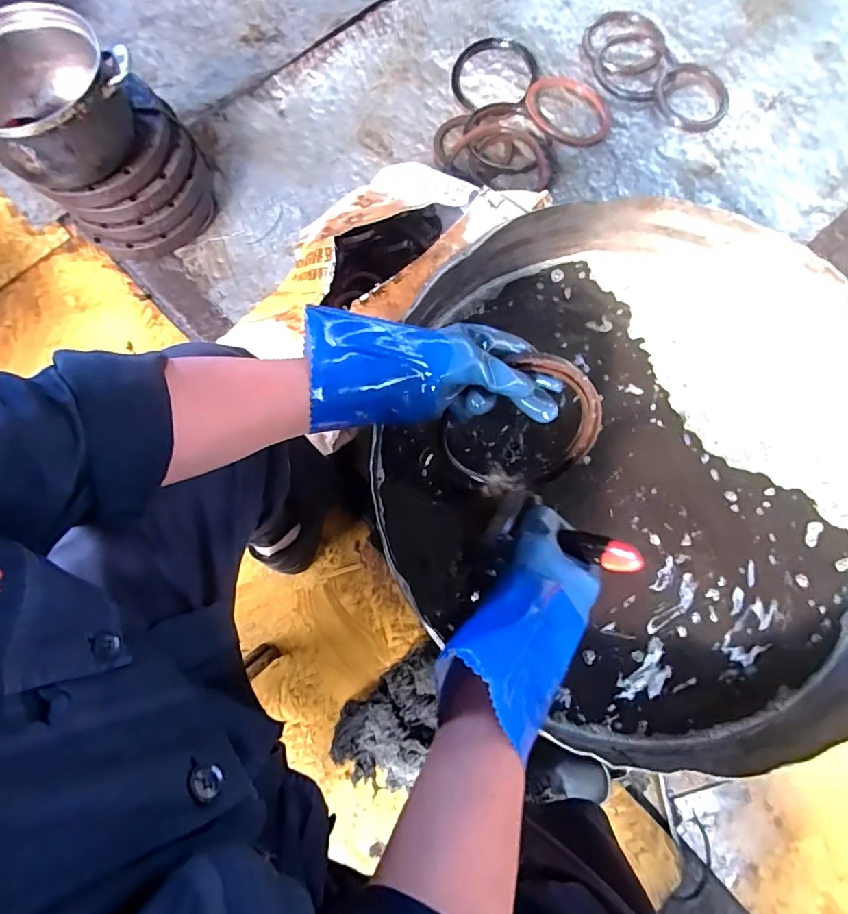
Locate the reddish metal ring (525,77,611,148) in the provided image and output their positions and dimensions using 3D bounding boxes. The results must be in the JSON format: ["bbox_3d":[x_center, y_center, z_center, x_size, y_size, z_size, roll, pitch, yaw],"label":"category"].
[{"bbox_3d":[0.278,-0.665,0.955,0.169,0.026,0.135,22,79,5],"label":"reddish metal ring"}]

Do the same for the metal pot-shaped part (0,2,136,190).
[{"bbox_3d":[-0.561,-0.520,0.727,0.273,0.110,0.223,-25,78,-8],"label":"metal pot-shaped part"}]

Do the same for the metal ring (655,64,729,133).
[{"bbox_3d":[0.531,-0.712,0.979,0.143,0.025,0.143,0,78,1],"label":"metal ring"}]

